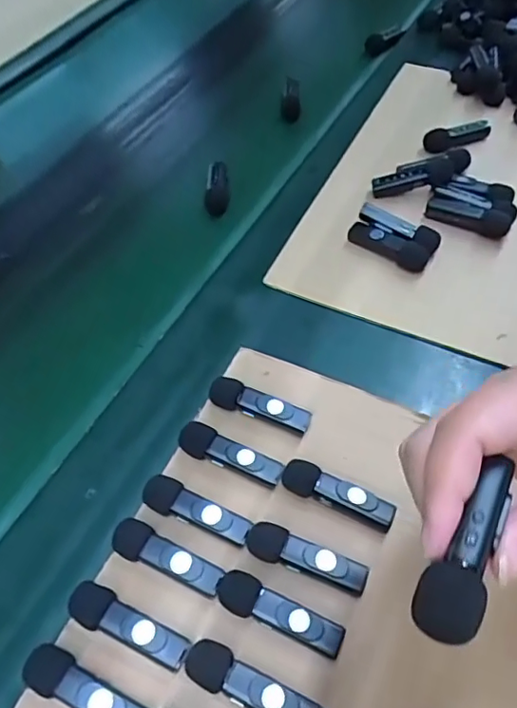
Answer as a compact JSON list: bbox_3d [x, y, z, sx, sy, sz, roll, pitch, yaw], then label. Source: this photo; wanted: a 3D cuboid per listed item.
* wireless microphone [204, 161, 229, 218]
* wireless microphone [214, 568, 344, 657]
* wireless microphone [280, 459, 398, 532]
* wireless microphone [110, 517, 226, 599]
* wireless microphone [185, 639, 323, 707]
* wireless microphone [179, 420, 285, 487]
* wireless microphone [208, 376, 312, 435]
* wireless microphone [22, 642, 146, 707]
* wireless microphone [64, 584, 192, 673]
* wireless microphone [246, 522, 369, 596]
[{"bbox_3d":[-0.038,-0.150,0.493,0.021,0.018,0.053,-4,55,1],"label":"wireless microphone"},{"bbox_3d":[0.009,0.131,0.274,0.066,0.016,0.018,22,59,17],"label":"wireless microphone"},{"bbox_3d":[0.044,0.080,0.308,0.064,0.016,0.018,22,59,17],"label":"wireless microphone"},{"bbox_3d":[-0.048,0.109,0.292,0.062,0.017,0.018,20,59,16],"label":"wireless microphone"},{"bbox_3d":[-0.004,0.156,0.257,0.063,0.017,0.019,17,58,15],"label":"wireless microphone"},{"bbox_3d":[-0.017,0.061,0.325,0.064,0.018,0.018,21,59,17],"label":"wireless microphone"},{"bbox_3d":[0.000,0.033,0.343,0.064,0.017,0.017,17,58,15],"label":"wireless microphone"},{"bbox_3d":[-0.080,0.159,0.257,0.063,0.019,0.018,18,58,15],"label":"wireless microphone"},{"bbox_3d":[-0.064,0.135,0.273,0.063,0.018,0.019,18,58,15],"label":"wireless microphone"},{"bbox_3d":[0.025,0.107,0.289,0.064,0.016,0.019,15,57,13],"label":"wireless microphone"}]

